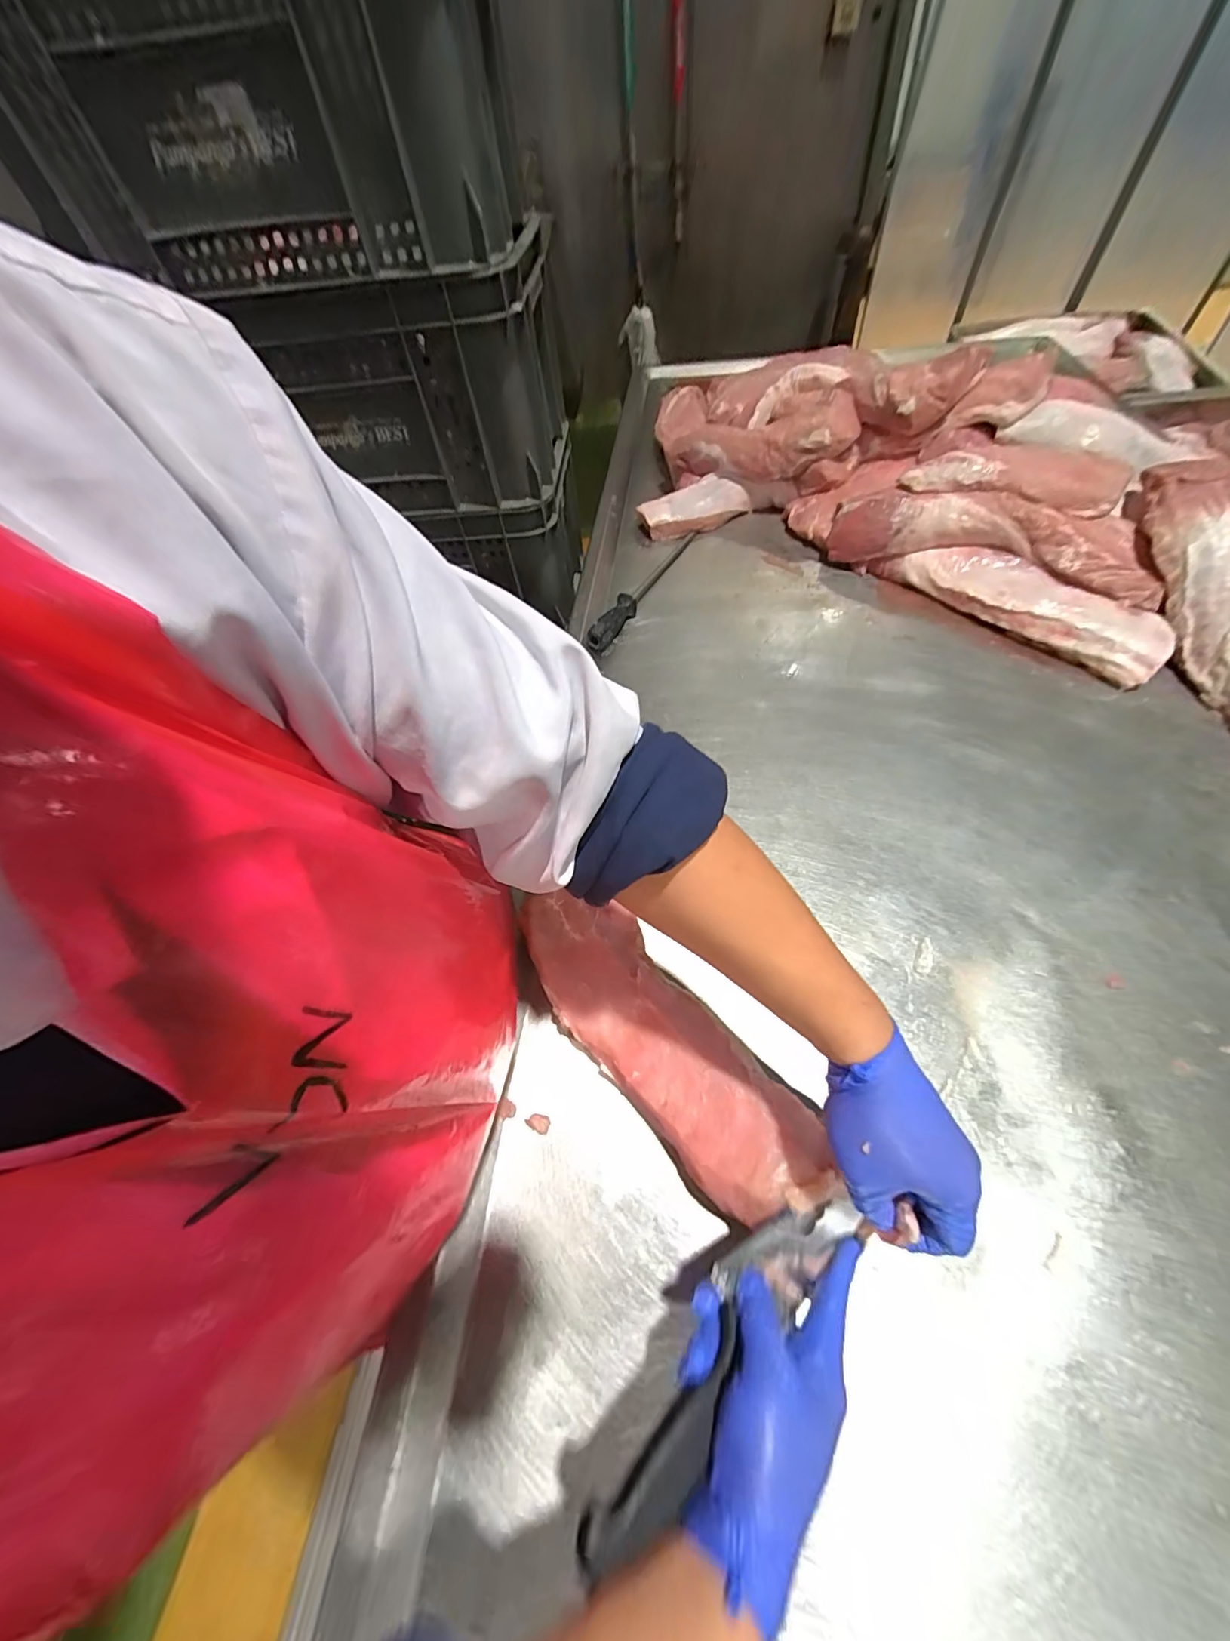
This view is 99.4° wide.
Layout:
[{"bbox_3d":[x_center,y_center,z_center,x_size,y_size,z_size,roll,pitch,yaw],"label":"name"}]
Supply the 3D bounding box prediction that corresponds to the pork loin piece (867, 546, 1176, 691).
[{"bbox_3d":[0.618,-0.342,0.816,0.098,0.075,0.417,-35,59,-19],"label":"pork loin piece"}]

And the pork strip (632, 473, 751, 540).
[{"bbox_3d":[0.158,-0.630,1.059,0.211,0.062,0.112,-33,60,-17],"label":"pork strip"}]

